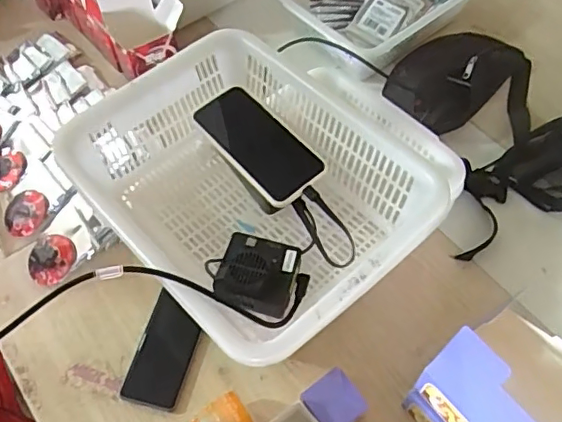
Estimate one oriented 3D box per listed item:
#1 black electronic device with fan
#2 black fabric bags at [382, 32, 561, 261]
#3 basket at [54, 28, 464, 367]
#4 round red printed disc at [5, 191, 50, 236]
[{"bbox_3d":[-0.023,0.069,0.568,0.081,0.048,0.089,15,58,11],"label":"black electronic device with fan"},{"bbox_3d":[0.407,-0.157,0.915,0.415,0.058,0.392,-15,57,-8],"label":"black fabric bags"},{"bbox_3d":[-0.037,-0.016,0.600,0.258,0.119,0.345,-35,62,-20],"label":"basket"},{"bbox_3d":[-0.389,0.004,0.848,0.071,0.011,0.071,-3,71,8],"label":"round red printed disc"}]

